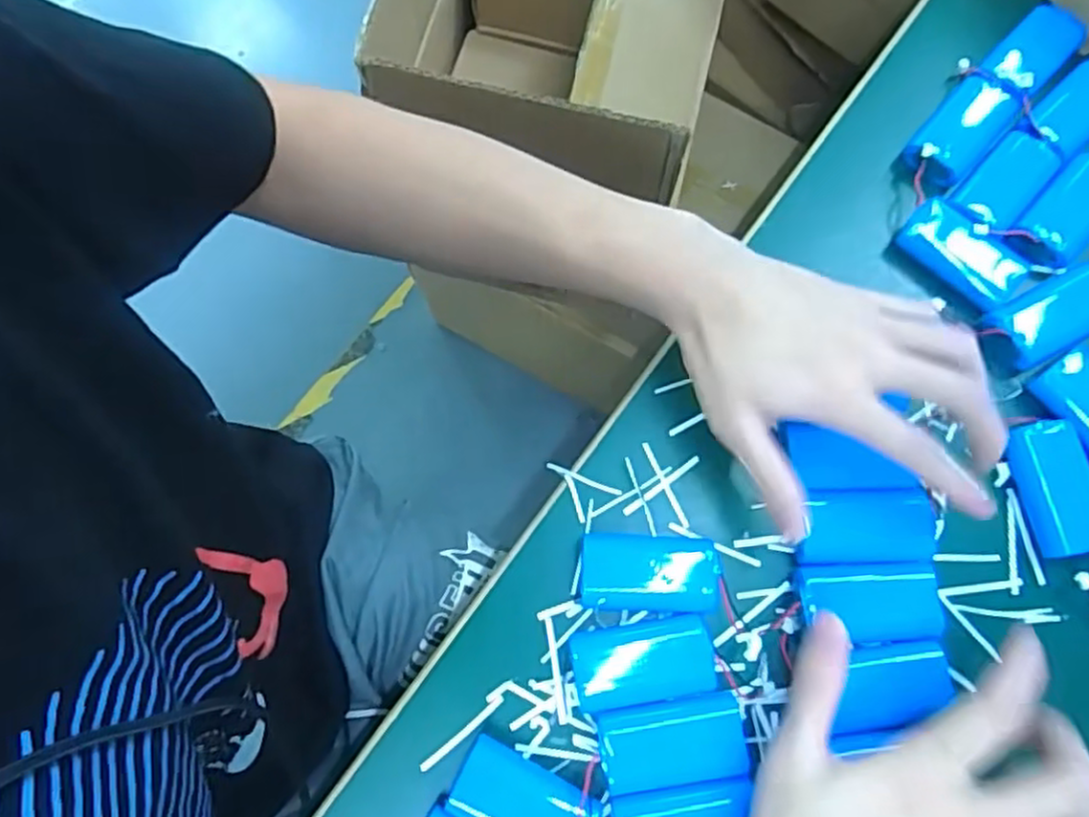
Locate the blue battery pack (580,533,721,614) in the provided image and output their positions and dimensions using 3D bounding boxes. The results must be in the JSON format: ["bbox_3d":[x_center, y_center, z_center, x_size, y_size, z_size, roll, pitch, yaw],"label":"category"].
[{"bbox_3d":[0.053,0.084,0.370,0.068,0.018,0.037,2,76,0],"label":"blue battery pack"}]

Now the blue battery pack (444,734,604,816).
[{"bbox_3d":[-0.009,0.188,0.343,0.070,0.014,0.037,28,77,6],"label":"blue battery pack"}]

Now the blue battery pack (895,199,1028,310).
[{"bbox_3d":[0.238,-0.088,0.412,0.072,0.016,0.036,37,78,8],"label":"blue battery pack"}]

